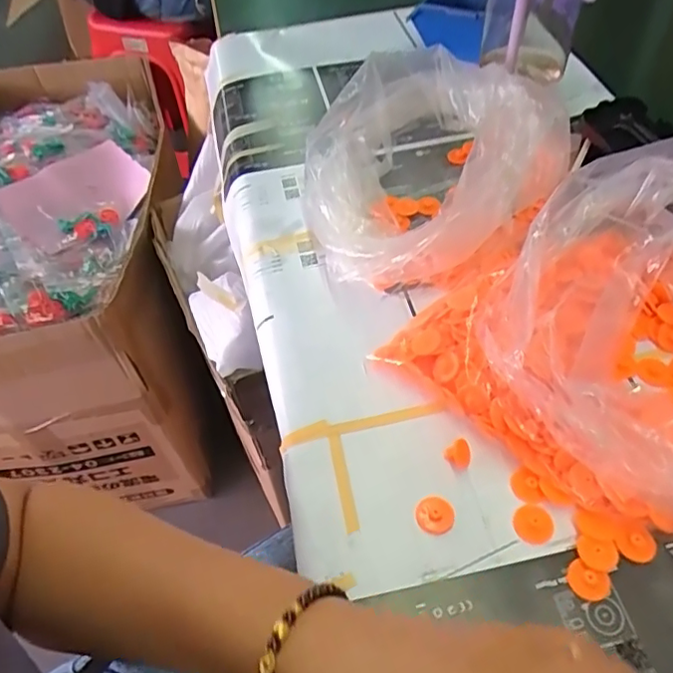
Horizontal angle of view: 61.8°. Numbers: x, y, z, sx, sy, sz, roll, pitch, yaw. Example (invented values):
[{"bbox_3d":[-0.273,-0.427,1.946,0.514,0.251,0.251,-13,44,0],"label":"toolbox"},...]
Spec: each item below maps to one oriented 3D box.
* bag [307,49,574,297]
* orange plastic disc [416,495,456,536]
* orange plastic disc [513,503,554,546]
[{"bbox_3d":[0.070,-0.134,0.461,0.209,0.097,0.183,-40,59,-22],"label":"bag"},{"bbox_3d":[0.060,0.107,0.338,0.023,0.004,0.022,-3,53,4],"label":"orange plastic disc"},{"bbox_3d":[0.116,0.110,0.330,0.022,0.004,0.024,-3,53,4],"label":"orange plastic disc"}]

